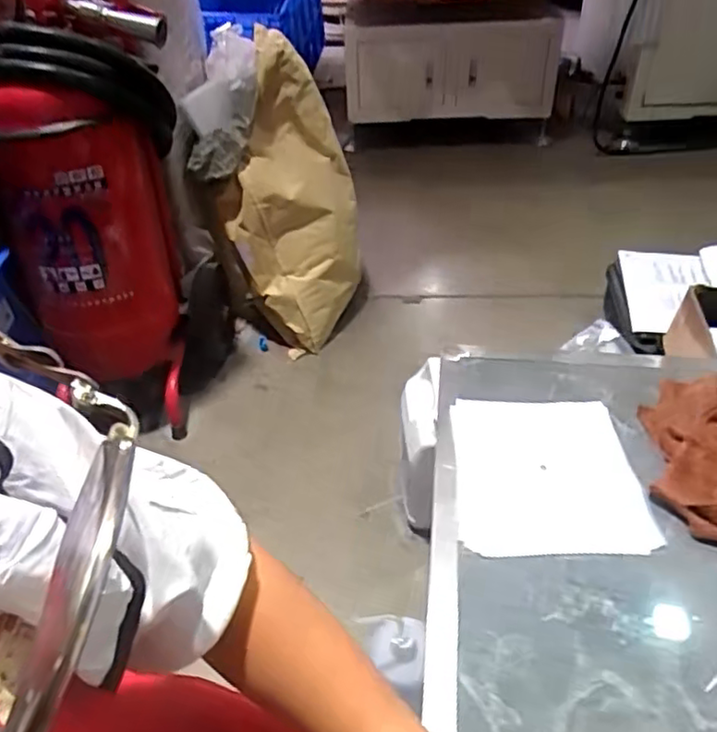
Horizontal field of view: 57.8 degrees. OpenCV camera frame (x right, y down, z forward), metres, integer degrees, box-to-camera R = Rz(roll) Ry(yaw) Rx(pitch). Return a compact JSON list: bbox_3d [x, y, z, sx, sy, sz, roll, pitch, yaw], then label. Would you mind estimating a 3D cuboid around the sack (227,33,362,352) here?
[{"bbox_3d":[-0.141,-0.368,1.449,0.263,0.680,0.184,-4,13,2],"label":"sack"}]

